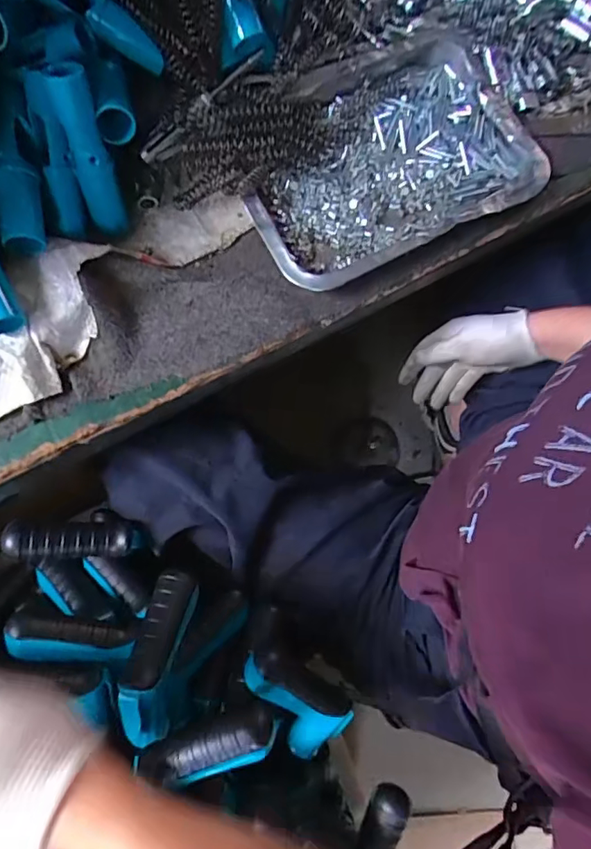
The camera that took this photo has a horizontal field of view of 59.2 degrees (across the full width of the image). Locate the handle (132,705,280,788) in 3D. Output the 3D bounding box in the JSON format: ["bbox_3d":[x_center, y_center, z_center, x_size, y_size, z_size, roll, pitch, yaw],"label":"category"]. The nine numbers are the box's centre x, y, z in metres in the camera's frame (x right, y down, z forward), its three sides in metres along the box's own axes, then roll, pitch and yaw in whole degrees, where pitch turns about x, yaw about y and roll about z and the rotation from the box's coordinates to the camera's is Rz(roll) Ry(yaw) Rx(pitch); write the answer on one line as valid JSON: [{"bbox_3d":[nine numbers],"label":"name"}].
[{"bbox_3d":[-0.066,0.243,0.392,0.107,0.025,0.034,-16,78,-5],"label":"handle"}]

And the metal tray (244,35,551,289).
[{"bbox_3d":[0.076,-0.228,0.453,0.256,0.030,0.173,-30,79,-8],"label":"metal tray"}]

